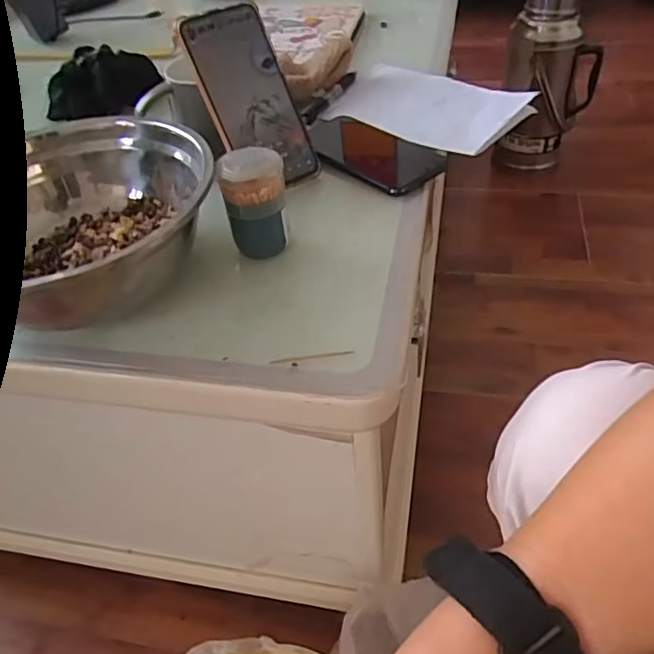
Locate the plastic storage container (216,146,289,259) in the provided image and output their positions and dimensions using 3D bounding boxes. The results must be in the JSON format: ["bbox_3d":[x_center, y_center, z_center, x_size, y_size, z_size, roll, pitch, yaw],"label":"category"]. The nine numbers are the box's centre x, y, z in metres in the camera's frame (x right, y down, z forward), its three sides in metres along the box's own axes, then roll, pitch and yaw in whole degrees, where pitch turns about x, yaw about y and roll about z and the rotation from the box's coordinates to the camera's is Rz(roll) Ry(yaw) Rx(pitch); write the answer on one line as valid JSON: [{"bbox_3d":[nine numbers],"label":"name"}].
[{"bbox_3d":[-0.053,-0.095,0.440,0.045,0.073,0.047,-8,46,-1],"label":"plastic storage container"}]

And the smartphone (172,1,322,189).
[{"bbox_3d":[-0.066,-0.197,0.501,0.077,0.156,0.009,-29,15,-20],"label":"smartphone"}]

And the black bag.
[{"bbox_3d":[-0.259,-0.281,0.669,0.130,0.061,0.093,-25,48,-17],"label":"black bag"}]

